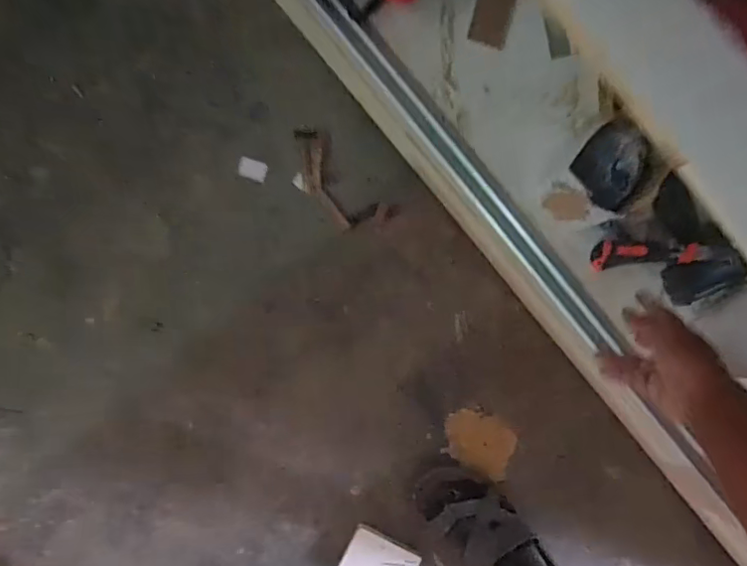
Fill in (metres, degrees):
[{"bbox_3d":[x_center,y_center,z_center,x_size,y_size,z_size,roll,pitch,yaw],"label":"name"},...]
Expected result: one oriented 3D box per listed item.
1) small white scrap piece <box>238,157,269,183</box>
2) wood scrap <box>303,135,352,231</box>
[{"bbox_3d":[-0.191,-0.179,0.880,0.042,0.017,0.030,18,88,0],"label":"small white scrap piece"},{"bbox_3d":[-0.083,-0.156,0.884,0.041,0.008,0.157,-21,89,-1],"label":"wood scrap"}]

